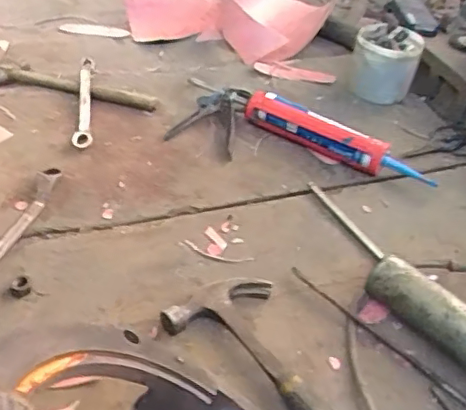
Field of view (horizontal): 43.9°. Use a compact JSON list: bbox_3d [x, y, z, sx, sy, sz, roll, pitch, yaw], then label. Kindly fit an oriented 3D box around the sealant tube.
[{"bbox_3d":[0.169,-0.104,0.943,0.324,0.051,0.058,26,45,20],"label":"sealant tube"}]

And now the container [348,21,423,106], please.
[{"bbox_3d":[0.294,-0.279,1.127,0.123,0.108,0.116,15,42,8],"label":"container"}]

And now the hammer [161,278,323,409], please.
[{"bbox_3d":[0.076,0.187,0.621,0.314,0.034,0.125,36,49,28],"label":"hammer"}]

